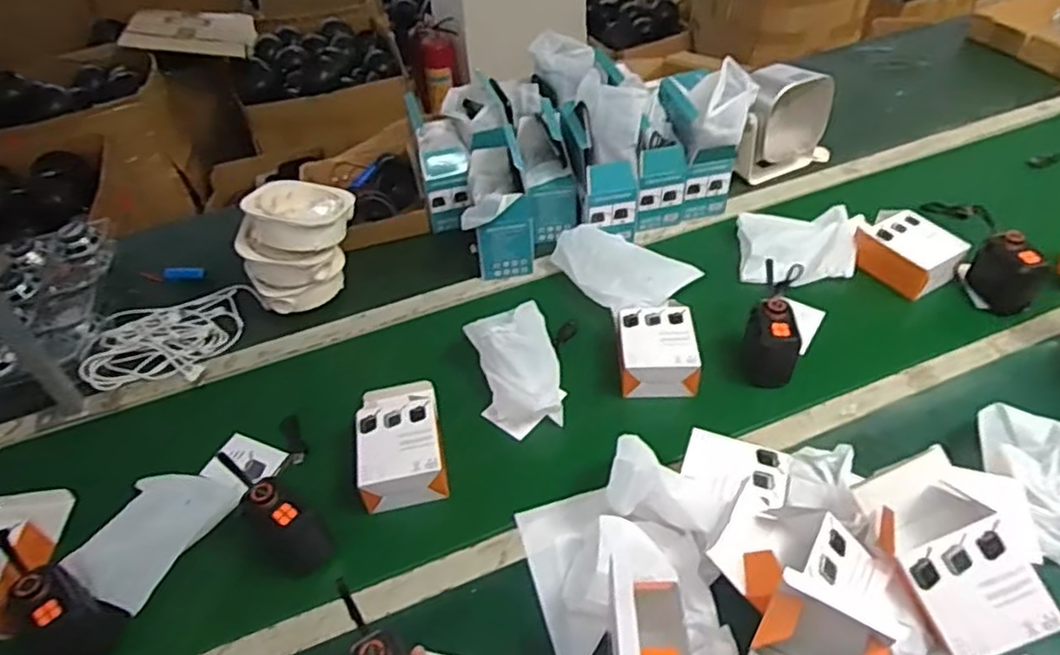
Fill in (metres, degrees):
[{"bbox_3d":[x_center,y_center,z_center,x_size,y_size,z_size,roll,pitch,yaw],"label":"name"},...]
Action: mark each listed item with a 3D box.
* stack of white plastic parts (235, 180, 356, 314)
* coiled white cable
[{"bbox_3d":[-0.346,-0.128,1.048,0.140,0.188,0.155,20,47,14],"label":"stack of white plastic parts"},{"bbox_3d":[-0.550,0.018,1.070,0.262,0.043,0.190,-11,47,-16],"label":"coiled white cable"}]

